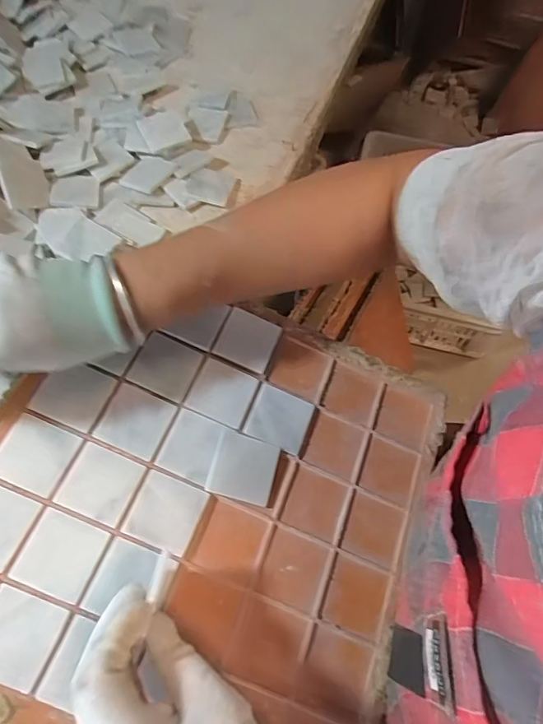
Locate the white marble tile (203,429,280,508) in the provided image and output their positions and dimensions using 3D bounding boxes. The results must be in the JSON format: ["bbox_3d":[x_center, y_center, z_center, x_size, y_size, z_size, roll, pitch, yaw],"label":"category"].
[{"bbox_3d":[-0.021,0.082,0.365,0.050,0.004,0.047,20,68,-14],"label":"white marble tile"}]

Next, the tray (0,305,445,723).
[{"bbox_3d":[-0.050,0.099,0.356,0.329,0.010,0.332,25,63,-3],"label":"tray"}]

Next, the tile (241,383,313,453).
[{"bbox_3d":[0.007,0.047,0.394,0.049,0.004,0.047,23,63,-4],"label":"tile"}]

